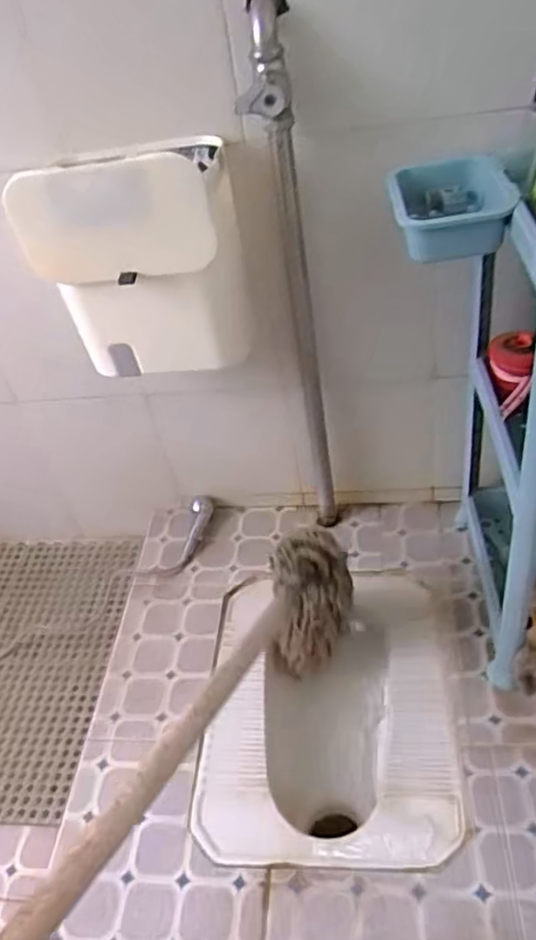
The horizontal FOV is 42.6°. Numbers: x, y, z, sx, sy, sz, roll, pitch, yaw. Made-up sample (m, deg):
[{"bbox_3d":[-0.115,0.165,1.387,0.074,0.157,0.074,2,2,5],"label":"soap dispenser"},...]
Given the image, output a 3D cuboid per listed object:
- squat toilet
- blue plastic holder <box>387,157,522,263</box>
[{"bbox_3d":[0.102,0.399,1.106,0.370,0.153,0.482,-3,41,9],"label":"squat toilet"},{"bbox_3d":[0.215,-0.308,0.810,0.127,0.061,0.181,1,42,14],"label":"blue plastic holder"}]

